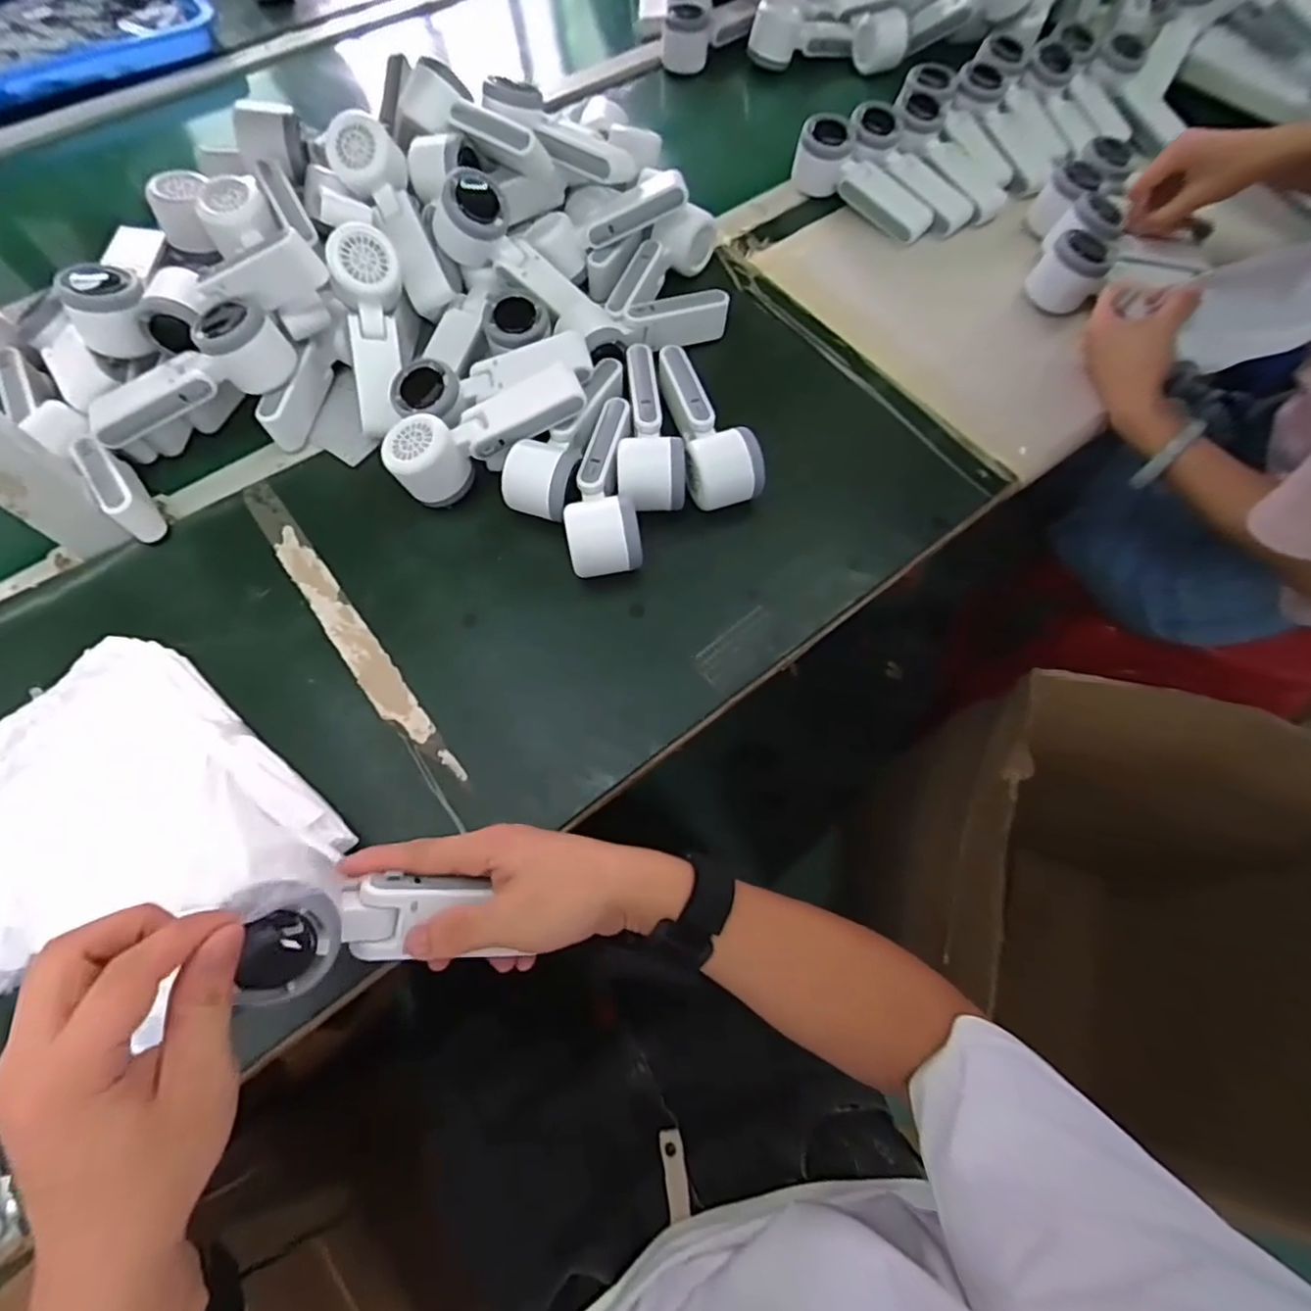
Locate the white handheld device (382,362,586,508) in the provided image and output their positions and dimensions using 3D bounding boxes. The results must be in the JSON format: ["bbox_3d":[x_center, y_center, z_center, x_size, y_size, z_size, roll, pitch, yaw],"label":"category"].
[{"bbox_3d":[-0.141,-0.182,0.530,0.165,0.066,0.059,-26,69,-11],"label":"white handheld device"}]

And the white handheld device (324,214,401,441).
[{"bbox_3d":[-0.245,-0.278,0.552,0.051,0.053,0.168,-1,97,0],"label":"white handheld device"}]

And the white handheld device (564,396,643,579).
[{"bbox_3d":[-0.044,-0.140,0.528,0.055,0.061,0.165,-4,66,-2],"label":"white handheld device"}]

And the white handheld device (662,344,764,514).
[{"bbox_3d":[0.040,-0.201,0.546,0.059,0.048,0.166,-15,67,-6],"label":"white handheld device"}]

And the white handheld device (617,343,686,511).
[{"bbox_3d":[-0.001,-0.198,0.545,0.054,0.047,0.171,2,66,1],"label":"white handheld device"}]

